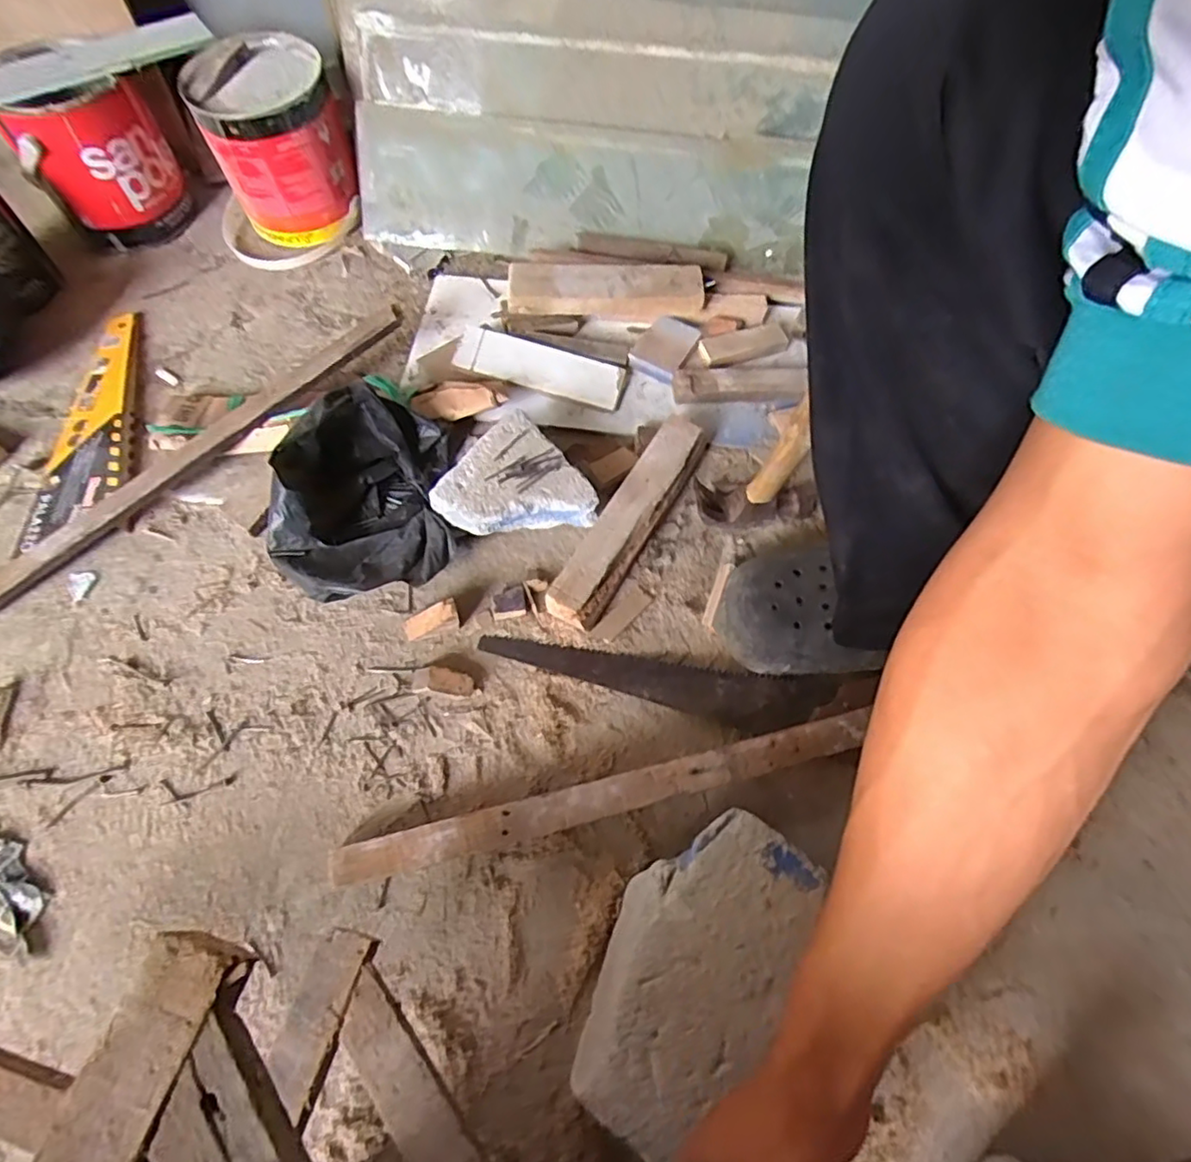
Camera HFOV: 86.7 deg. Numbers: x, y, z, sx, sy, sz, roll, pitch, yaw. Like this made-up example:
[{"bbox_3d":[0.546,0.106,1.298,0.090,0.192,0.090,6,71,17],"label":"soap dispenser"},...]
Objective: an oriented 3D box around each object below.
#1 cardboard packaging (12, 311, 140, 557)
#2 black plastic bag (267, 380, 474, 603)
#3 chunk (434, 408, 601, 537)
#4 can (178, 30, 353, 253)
[{"bbox_3d":[-0.523,-0.169,0.666,0.086,0.016,0.302,-3,64,-4],"label":"cardboard packaging"},{"bbox_3d":[-0.208,-0.083,0.580,0.170,0.108,0.185,-8,65,-6],"label":"black plastic bag"},{"bbox_3d":[-0.080,-0.078,0.599,0.128,0.069,0.128,-35,70,-17],"label":"chunk"},{"bbox_3d":[-0.377,-0.521,0.765,0.154,0.169,0.135,-26,68,-14],"label":"can"}]

